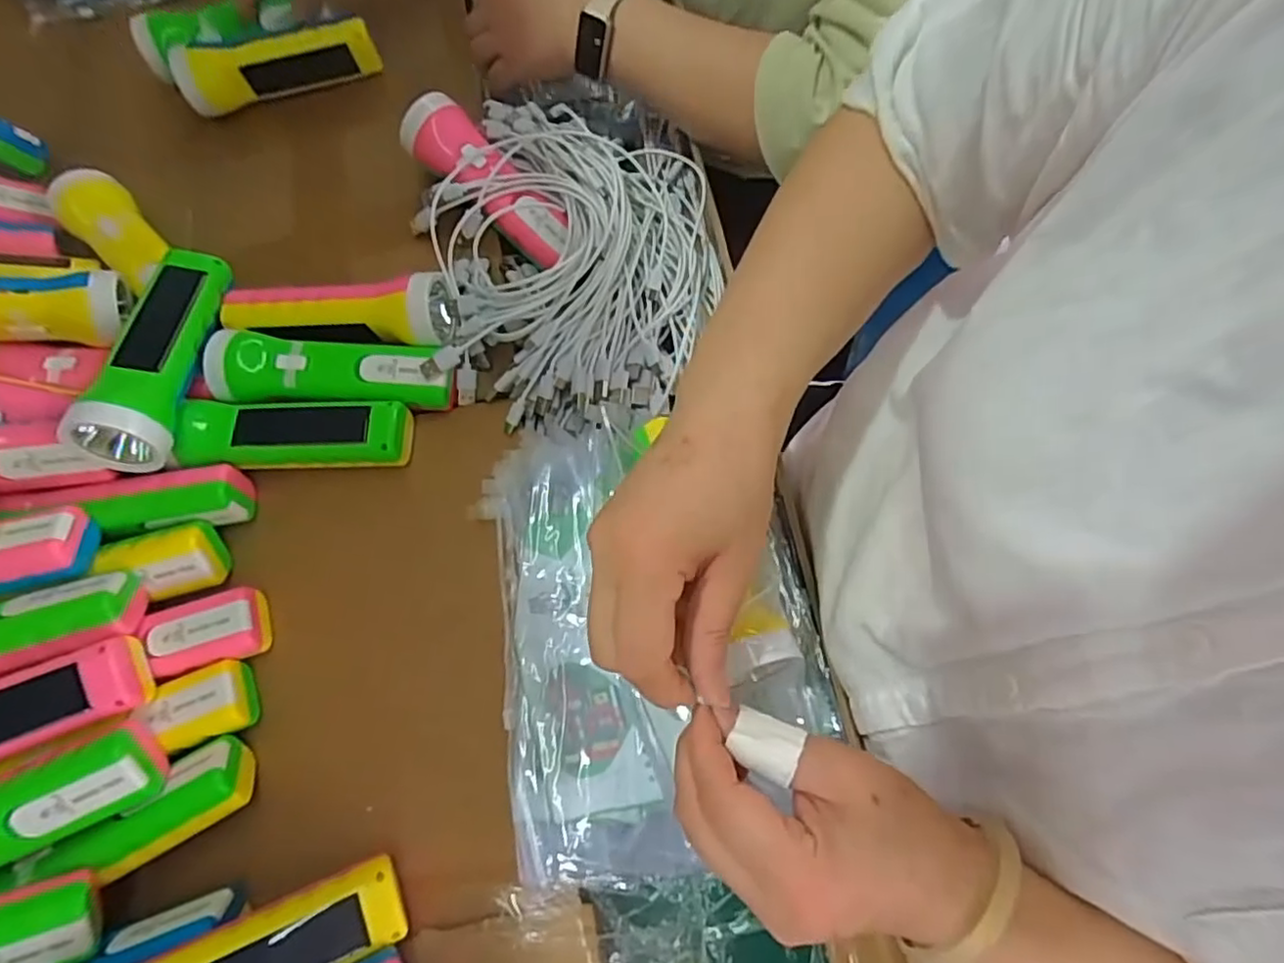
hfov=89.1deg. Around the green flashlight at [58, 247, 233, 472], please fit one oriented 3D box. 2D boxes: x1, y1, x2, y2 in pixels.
[{"bbox_3d":[-0.317,-0.087,0.435,0.054,0.057,0.163,-2,58,1],"label":"green flashlight"}]

